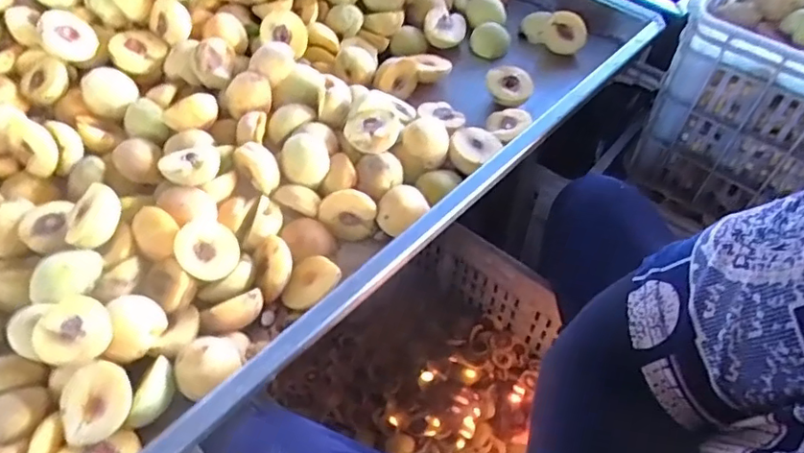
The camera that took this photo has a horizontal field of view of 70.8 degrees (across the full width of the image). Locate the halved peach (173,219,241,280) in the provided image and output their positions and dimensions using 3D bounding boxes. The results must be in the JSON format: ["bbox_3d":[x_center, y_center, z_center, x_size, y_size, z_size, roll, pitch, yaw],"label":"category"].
[{"bbox_3d":[-0.193,0.026,0.565,0.060,0.024,0.060,4,65,-9],"label":"halved peach"}]

